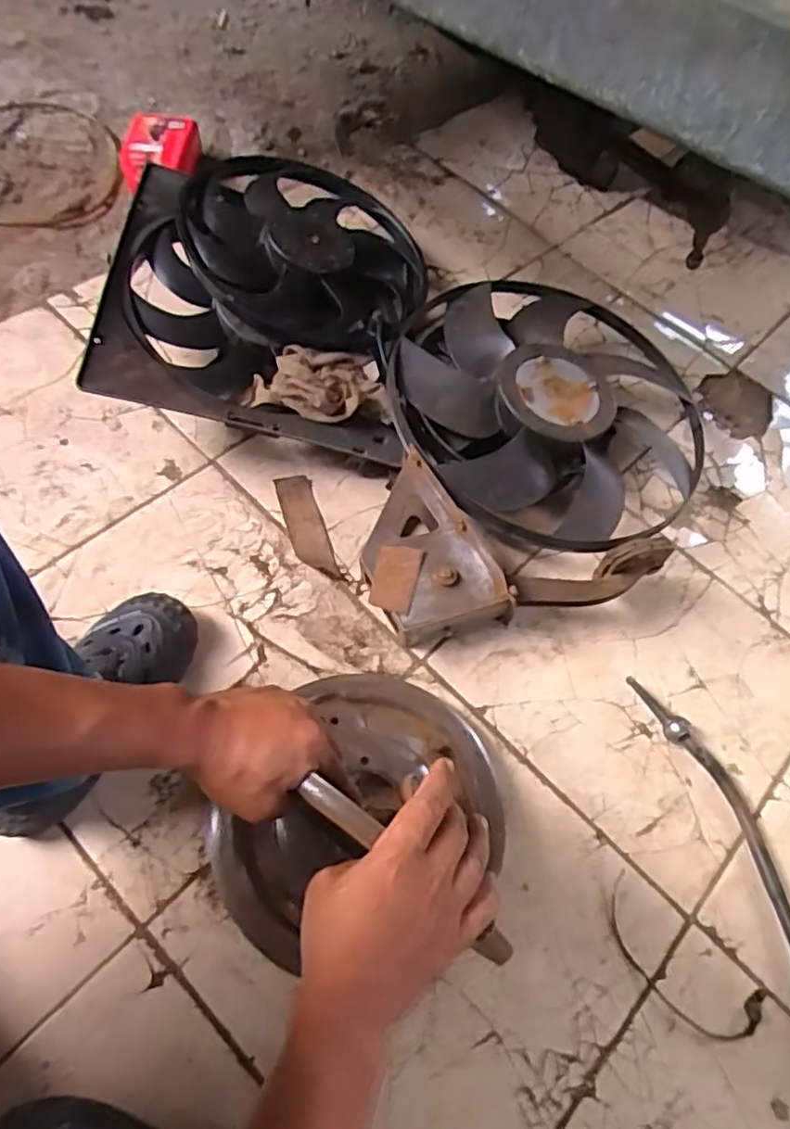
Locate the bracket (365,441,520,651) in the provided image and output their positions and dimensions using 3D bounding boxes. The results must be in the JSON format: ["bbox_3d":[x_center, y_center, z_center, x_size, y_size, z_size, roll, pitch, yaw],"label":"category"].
[{"bbox_3d":[0.028,-0.010,0.853,0.151,0.074,0.233,-25,67,-18],"label":"bracket"}]

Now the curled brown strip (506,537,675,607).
[{"bbox_3d":[0.247,0.016,0.833,0.202,0.056,0.054,-18,63,2],"label":"curled brown strip"}]

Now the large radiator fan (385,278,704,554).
[{"bbox_3d":[0.229,-0.232,0.989,0.451,0.110,0.471,2,61,-3],"label":"large radiator fan"}]

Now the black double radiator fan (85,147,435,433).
[{"bbox_3d":[-0.186,-0.400,1.001,0.432,0.127,0.567,19,63,-15],"label":"black double radiator fan"}]

